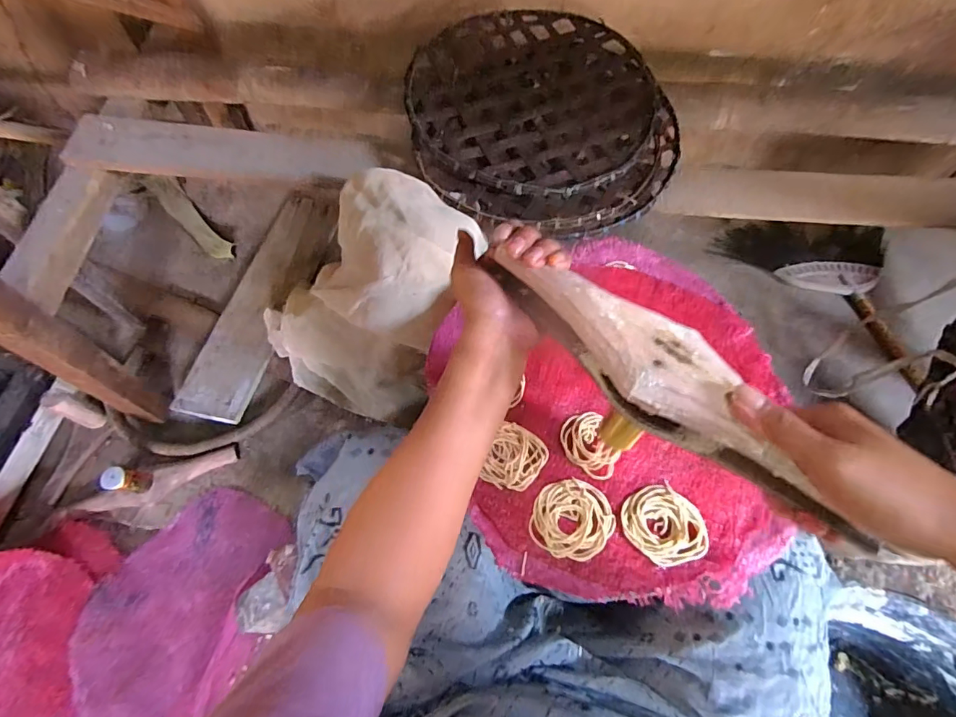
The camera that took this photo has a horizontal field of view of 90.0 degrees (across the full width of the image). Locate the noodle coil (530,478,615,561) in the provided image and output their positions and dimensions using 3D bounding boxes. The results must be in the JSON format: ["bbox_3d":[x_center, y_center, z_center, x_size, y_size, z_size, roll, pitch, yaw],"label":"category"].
[{"bbox_3d":[0.087,0.144,0.432,0.071,0.007,0.068,1,64,-1],"label":"noodle coil"}]

